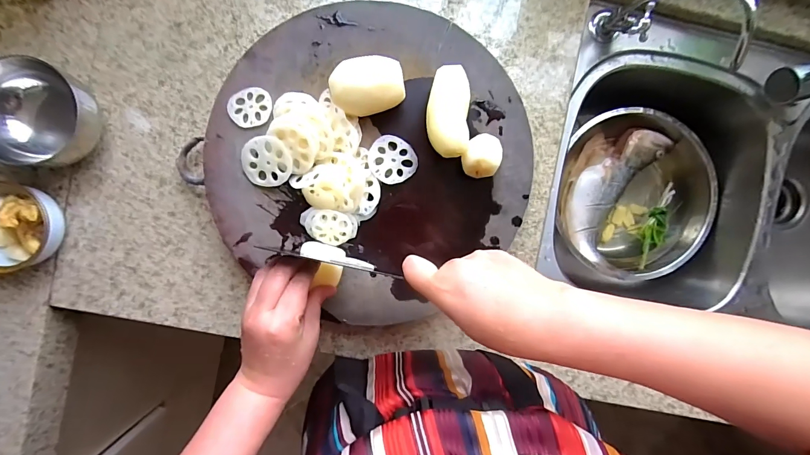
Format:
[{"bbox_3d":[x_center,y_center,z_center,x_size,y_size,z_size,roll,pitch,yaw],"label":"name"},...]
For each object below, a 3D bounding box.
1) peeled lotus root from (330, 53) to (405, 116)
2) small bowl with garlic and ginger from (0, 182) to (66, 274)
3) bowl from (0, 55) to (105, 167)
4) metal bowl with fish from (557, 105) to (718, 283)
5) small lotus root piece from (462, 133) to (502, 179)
[{"bbox_3d":[-0.041,-0.151,0.400,0.077,0.045,0.058,-16,94,-5],"label":"peeled lotus root"},{"bbox_3d":[-0.445,0.000,0.420,0.102,0.049,0.097,0,91,-3],"label":"small bowl with garlic and ginger"},{"bbox_3d":[-0.399,-0.122,0.408,0.103,0.076,0.107,0,91,-3],"label":"bowl"},{"bbox_3d":[0.372,-0.050,0.620,0.238,0.084,0.262,13,91,-6],"label":"metal bowl with fish"},{"bbox_3d":[0.084,-0.079,0.410,0.041,0.040,0.049,23,90,-6],"label":"small lotus root piece"}]

